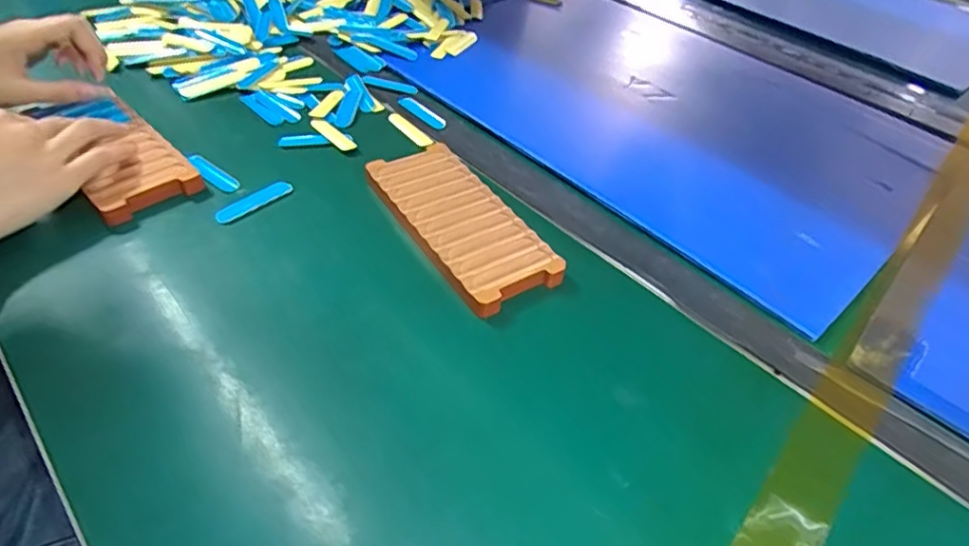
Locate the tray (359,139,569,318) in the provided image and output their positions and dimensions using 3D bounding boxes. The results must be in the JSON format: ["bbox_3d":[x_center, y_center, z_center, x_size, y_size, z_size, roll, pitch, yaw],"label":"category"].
[{"bbox_3d":[-0.021,-0.039,0.440,0.076,0.022,0.169,-25,51,-26],"label":"tray"}]

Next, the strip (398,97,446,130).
[{"bbox_3d":[-0.057,-0.153,0.554,0.013,0.007,0.063,-31,54,-30],"label":"strip"}]

